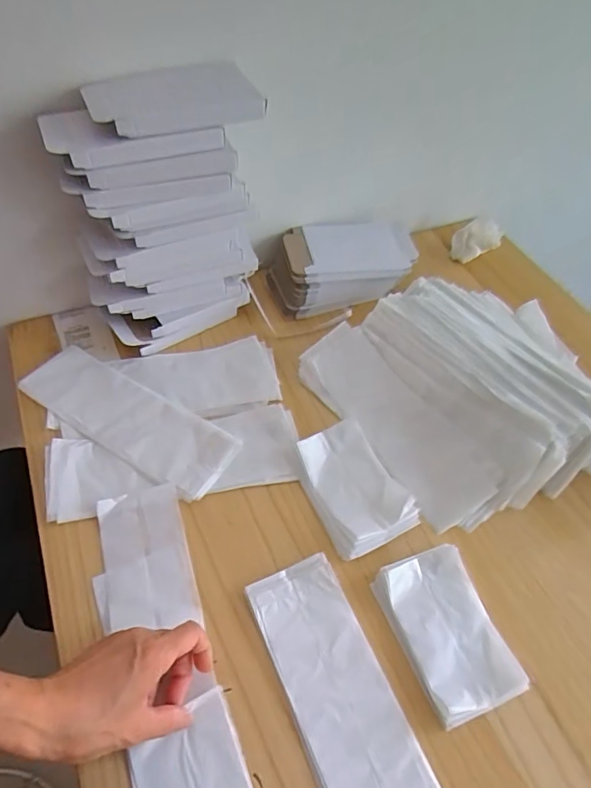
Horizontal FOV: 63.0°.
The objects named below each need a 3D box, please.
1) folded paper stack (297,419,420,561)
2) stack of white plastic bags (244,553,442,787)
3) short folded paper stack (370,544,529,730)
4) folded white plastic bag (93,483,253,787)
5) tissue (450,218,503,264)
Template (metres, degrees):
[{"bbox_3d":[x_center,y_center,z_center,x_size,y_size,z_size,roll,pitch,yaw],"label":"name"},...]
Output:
[{"bbox_3d":[0.059,0.095,0.505,0.088,0.019,0.131,-21,58,-19],"label":"folded paper stack"},{"bbox_3d":[0.045,0.263,0.387,0.084,0.010,0.256,-18,57,-17],"label":"stack of white plastic bags"},{"bbox_3d":[0.134,0.208,0.429,0.084,0.016,0.129,-16,56,-16],"label":"short folded paper stack"},{"bbox_3d":[-0.109,0.221,0.400,0.085,0.012,0.304,-15,57,-16],"label":"folded white plastic bag"},{"bbox_3d":[0.285,-0.242,0.765,0.082,0.051,0.053,-28,60,-23],"label":"tissue"}]

